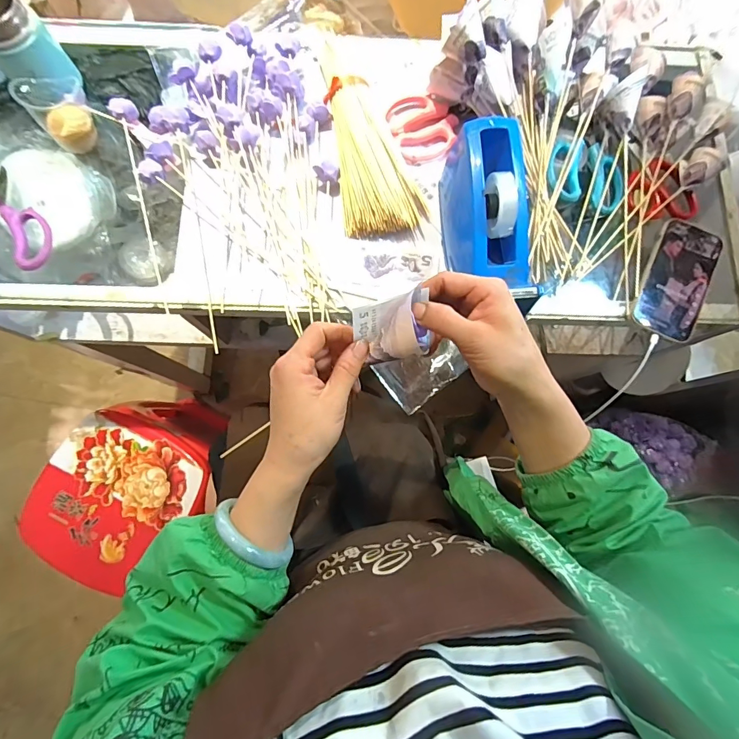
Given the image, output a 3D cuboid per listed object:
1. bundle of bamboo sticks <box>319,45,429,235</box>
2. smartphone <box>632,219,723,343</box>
[{"bbox_3d":[0.002,-0.290,0.503,0.103,0.037,0.258,-9,79,-3],"label":"bundle of bamboo sticks"},{"bbox_3d":[0.367,-0.107,0.489,0.074,0.011,0.150,22,79,3],"label":"smartphone"}]

